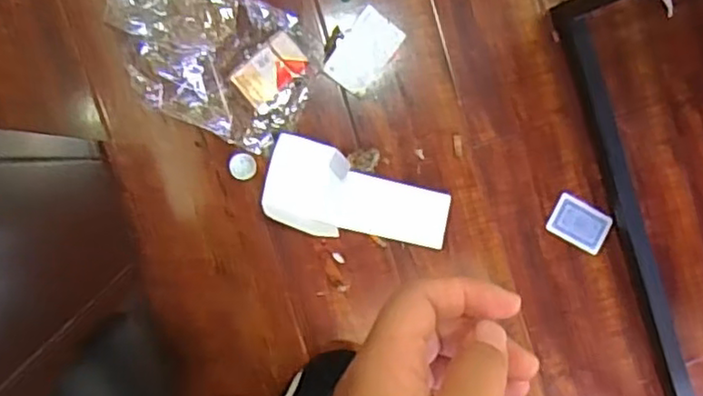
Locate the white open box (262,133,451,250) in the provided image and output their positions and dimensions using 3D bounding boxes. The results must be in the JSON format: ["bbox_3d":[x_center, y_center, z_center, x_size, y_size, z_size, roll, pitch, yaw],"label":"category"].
[{"bbox_3d":[0.011,0.003,0.839,0.236,0.022,0.105,15,91,-10],"label":"white open box"}]

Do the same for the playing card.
[{"bbox_3d":[0.310,0.036,0.900,0.086,0.004,0.059,28,90,-10],"label":"playing card"}]

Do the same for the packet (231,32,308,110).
[{"bbox_3d":[-0.098,-0.155,0.804,0.089,0.013,0.053,-44,109,-16],"label":"packet"}]

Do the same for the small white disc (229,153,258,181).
[{"bbox_3d":[-0.134,-0.039,0.818,0.033,0.005,0.033,-1,93,-9],"label":"small white disc"}]

